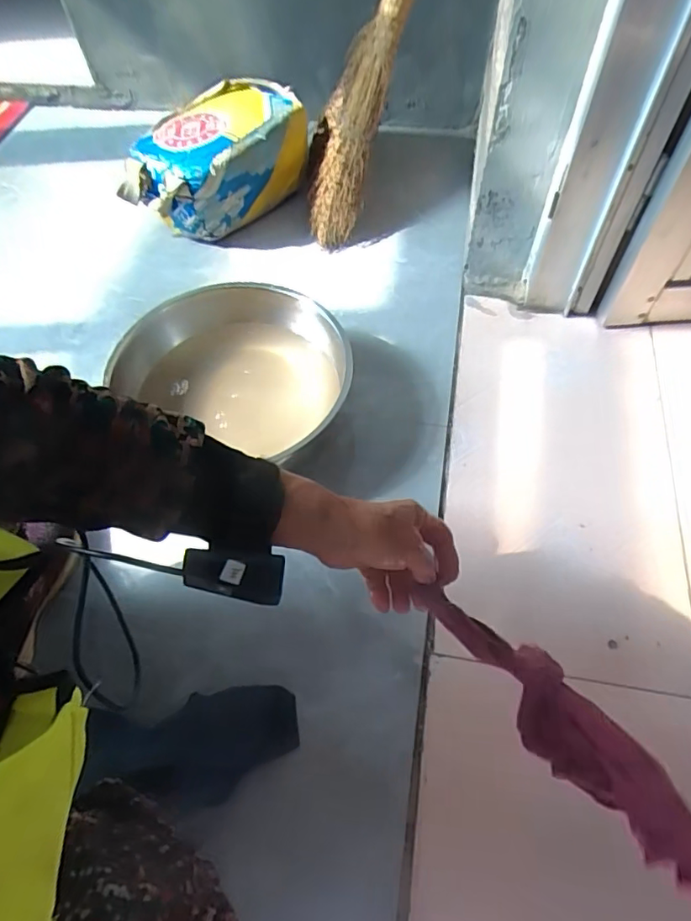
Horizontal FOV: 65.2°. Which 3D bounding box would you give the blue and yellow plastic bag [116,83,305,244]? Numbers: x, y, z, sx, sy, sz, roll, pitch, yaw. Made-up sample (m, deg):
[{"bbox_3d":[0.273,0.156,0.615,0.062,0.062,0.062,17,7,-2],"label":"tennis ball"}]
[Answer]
[{"bbox_3d":[-0.226,-0.535,0.987,0.243,0.152,0.297,27,64,15],"label":"blue and yellow plastic bag"}]

